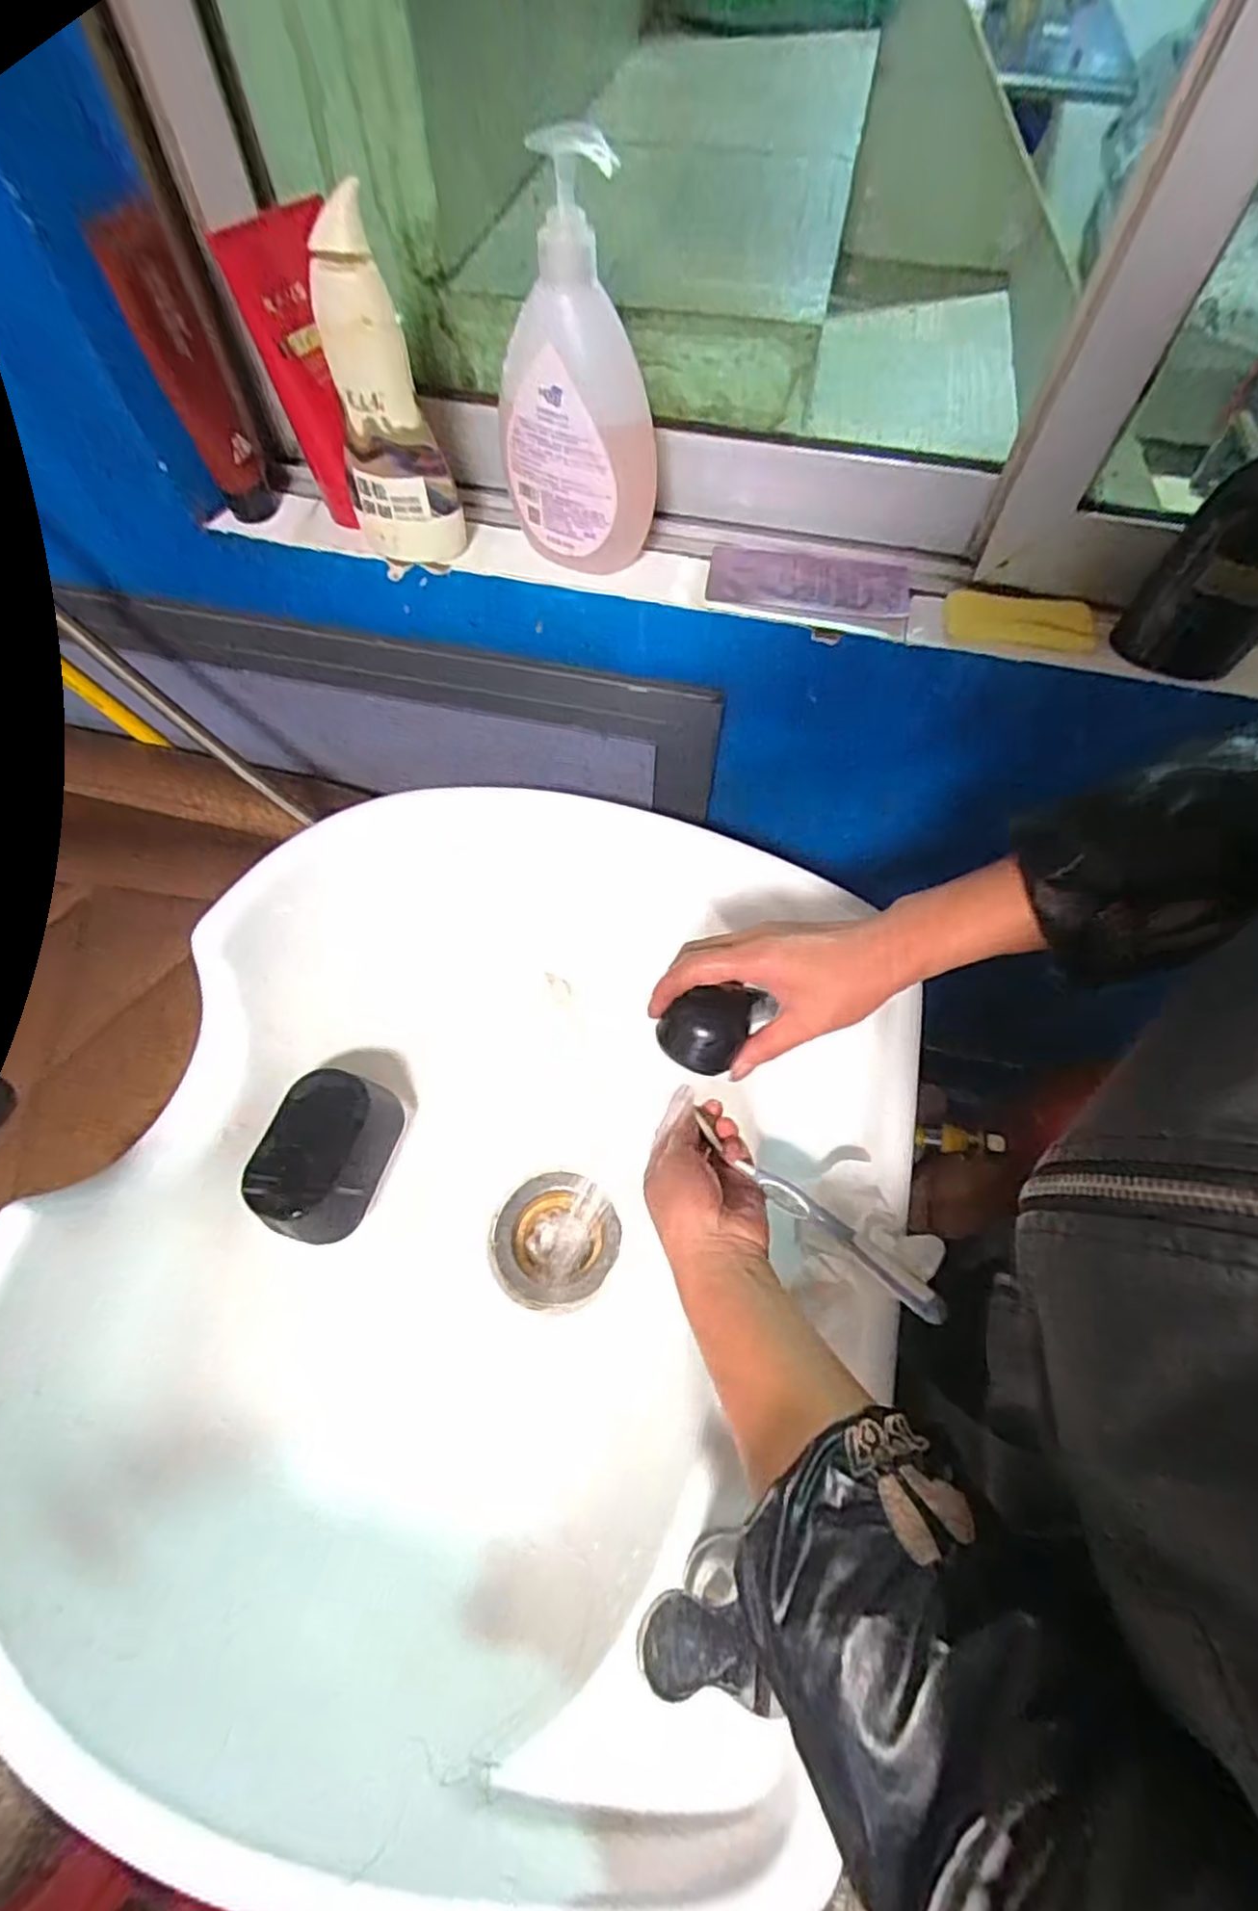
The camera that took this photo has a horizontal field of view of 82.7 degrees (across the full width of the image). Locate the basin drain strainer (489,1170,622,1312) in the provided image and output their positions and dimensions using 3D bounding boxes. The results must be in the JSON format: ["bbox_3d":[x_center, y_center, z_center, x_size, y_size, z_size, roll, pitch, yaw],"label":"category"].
[{"bbox_3d":[-0.064,0.251,0.629,0.107,0.038,0.108,0,62,-1],"label":"basin drain strainer"}]

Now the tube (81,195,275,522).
[{"bbox_3d":[-0.286,-0.379,0.469,0.043,0.153,0.045,-23,63,-13],"label":"tube"}]

